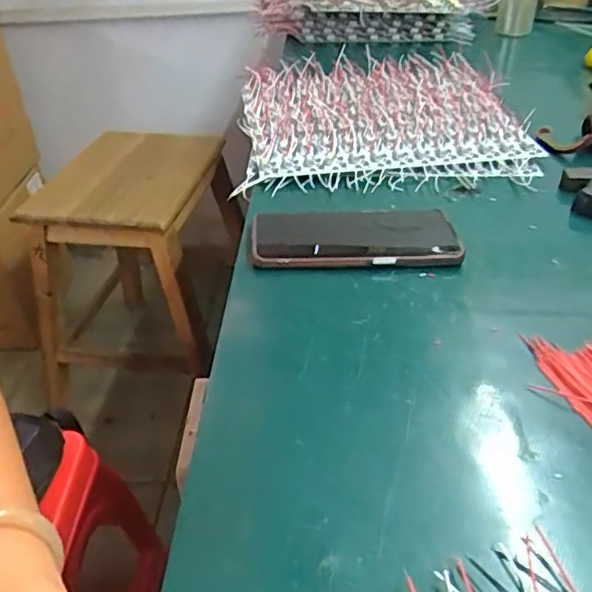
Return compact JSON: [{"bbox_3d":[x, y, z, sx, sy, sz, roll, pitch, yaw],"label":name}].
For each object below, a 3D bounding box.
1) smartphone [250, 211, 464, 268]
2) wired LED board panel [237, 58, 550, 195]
[{"bbox_3d":[0.046,-0.046,0.482,0.161,0.018,0.067,-1,38,-2],"label":"smartphone"},{"bbox_3d":[0.093,-0.211,0.693,0.309,0.038,0.323,0,38,-1],"label":"wired LED board panel"}]

